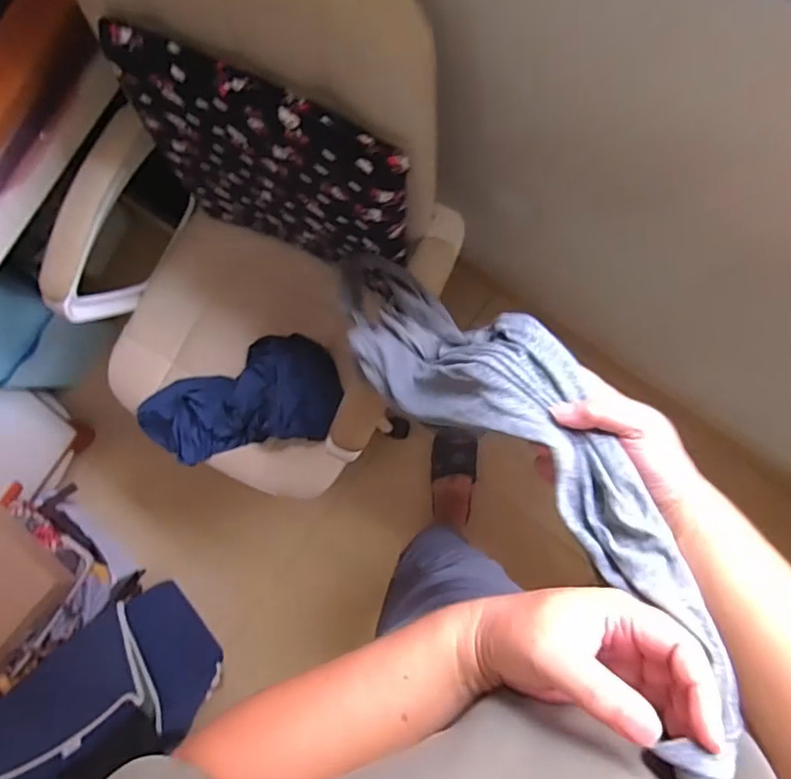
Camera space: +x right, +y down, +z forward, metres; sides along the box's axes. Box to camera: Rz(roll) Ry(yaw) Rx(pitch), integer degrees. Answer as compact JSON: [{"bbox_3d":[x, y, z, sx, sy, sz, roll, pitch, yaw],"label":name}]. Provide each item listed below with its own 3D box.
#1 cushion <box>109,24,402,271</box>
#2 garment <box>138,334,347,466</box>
[{"bbox_3d":[-0.163,-0.282,0.780,0.406,0.376,0.052,27,76,7],"label":"cushion"},{"bbox_3d":[-0.282,0.030,0.970,0.362,0.073,0.176,-18,85,6],"label":"garment"}]

